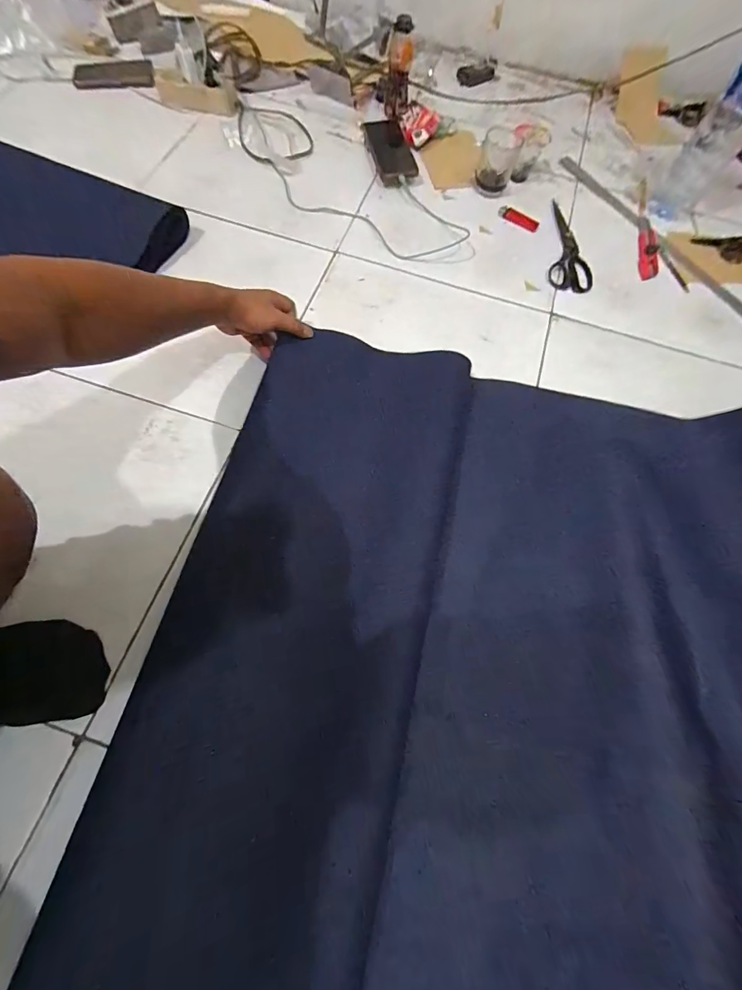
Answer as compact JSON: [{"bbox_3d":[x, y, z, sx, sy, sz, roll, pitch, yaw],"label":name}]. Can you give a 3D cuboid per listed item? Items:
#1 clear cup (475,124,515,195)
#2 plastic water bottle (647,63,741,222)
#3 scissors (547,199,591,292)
[{"bbox_3d":[0.245,-0.652,0.773,0.067,0.075,0.077,-6,69,-6],"label":"clear cup"},{"bbox_3d":[0.623,-0.642,0.686,0.086,0.281,0.076,37,71,11],"label":"plastic water bottle"},{"bbox_3d":[0.381,-0.469,0.748,0.079,0.005,0.226,13,68,2],"label":"scissors"}]

